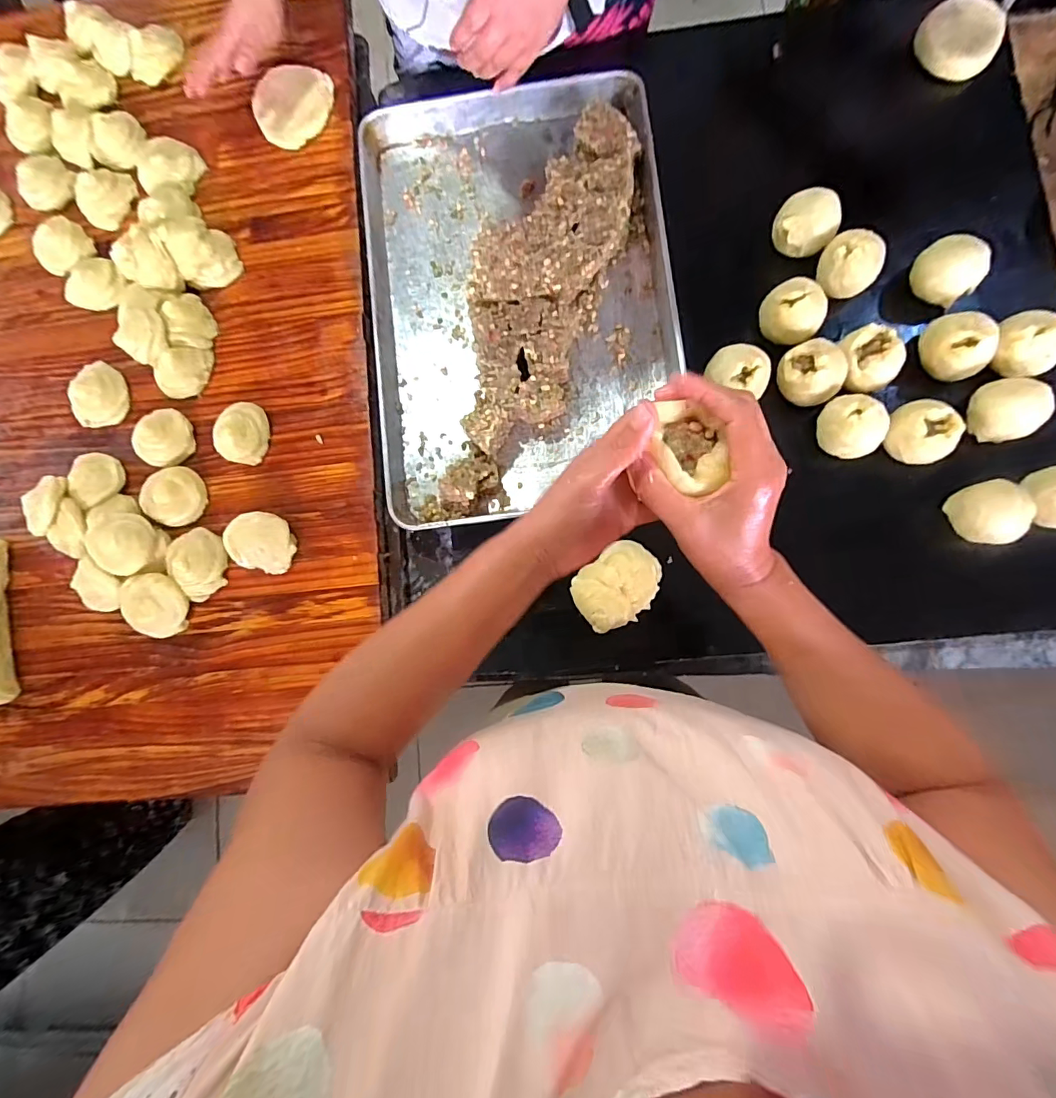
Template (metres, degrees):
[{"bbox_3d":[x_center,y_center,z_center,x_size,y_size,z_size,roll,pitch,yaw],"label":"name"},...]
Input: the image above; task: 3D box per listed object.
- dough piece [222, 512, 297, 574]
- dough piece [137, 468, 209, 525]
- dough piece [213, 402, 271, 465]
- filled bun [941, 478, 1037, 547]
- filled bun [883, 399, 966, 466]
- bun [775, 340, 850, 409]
[{"bbox_3d":[-0.346,-0.009,0.622,0.076,0.037,0.074,0,86,4],"label":"dough piece"},{"bbox_3d":[-0.481,-0.070,0.643,0.079,0.025,0.070,-30,84,2],"label":"dough piece"},{"bbox_3d":[-0.388,-0.159,0.644,0.067,0.033,0.077,25,88,6],"label":"dough piece"},{"bbox_3d":[0.562,-0.044,0.587,0.061,0.068,0.074,-19,84,3],"label":"filled bun"},{"bbox_3d":[0.486,-0.142,0.598,0.063,0.066,0.075,-27,84,2],"label":"filled bun"},{"bbox_3d":[0.361,-0.222,0.612,0.072,0.067,0.075,0,86,4],"label":"bun"}]

